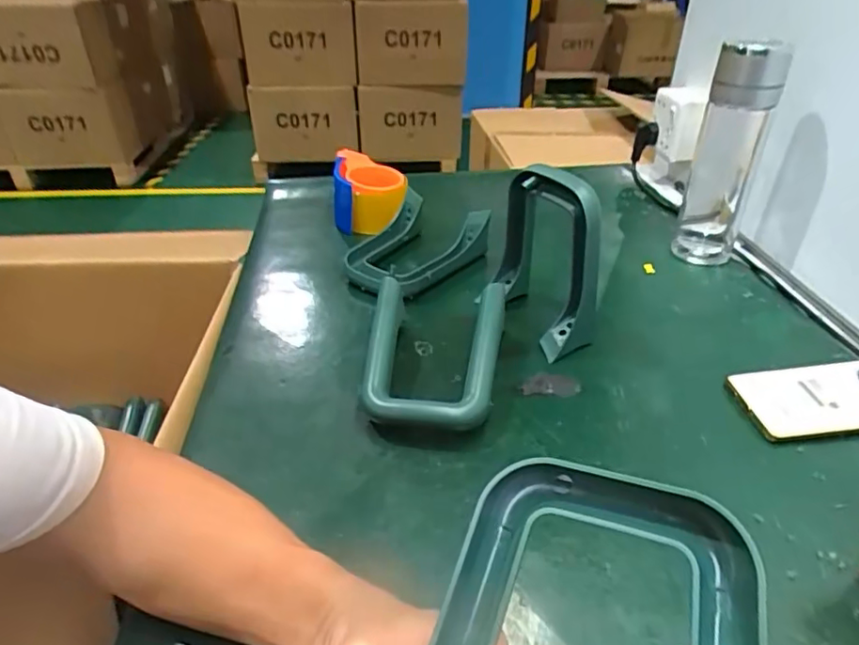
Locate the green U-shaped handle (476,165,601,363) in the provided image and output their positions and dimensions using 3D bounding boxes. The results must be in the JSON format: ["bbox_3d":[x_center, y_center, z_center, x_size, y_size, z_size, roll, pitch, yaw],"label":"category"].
[{"bbox_3d":[0.115,-0.066,0.553,0.060,0.159,0.130,-14,37,-17],"label":"green U-shaped handle"}]

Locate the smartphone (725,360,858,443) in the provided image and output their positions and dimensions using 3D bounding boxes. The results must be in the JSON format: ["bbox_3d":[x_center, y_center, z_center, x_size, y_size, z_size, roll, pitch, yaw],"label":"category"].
[{"bbox_3d":[0.347,0.061,0.473,0.162,0.010,0.073,-6,43,1],"label":"smartphone"}]

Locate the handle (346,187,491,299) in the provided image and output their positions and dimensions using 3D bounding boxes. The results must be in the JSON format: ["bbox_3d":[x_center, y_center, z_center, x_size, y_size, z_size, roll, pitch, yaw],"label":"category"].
[{"bbox_3d":[-0.024,-0.091,0.680,0.122,0.060,0.163,26,44,34],"label":"handle"}]

